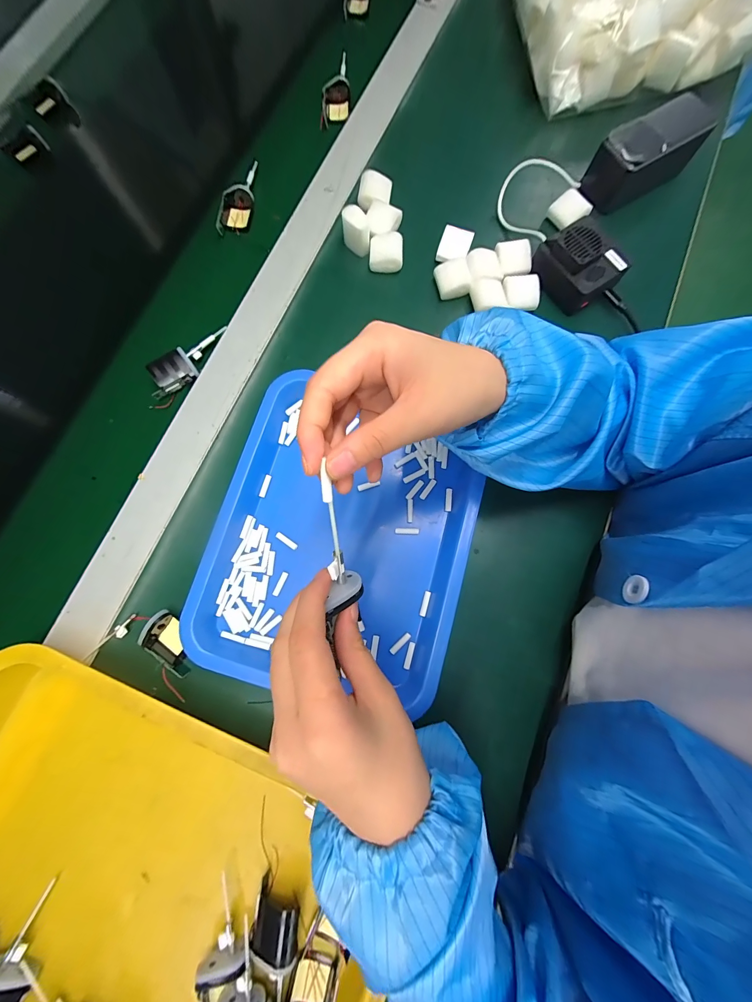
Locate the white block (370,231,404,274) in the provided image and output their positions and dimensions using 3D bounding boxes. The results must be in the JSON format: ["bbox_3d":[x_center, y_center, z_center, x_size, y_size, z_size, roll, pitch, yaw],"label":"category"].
[{"bbox_3d":[0.012,-0.279,0.387,0.038,0.021,0.035,4,78,2],"label":"white block"}]

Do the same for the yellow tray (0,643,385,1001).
[{"bbox_3d":[-0.184,0.318,0.258,0.394,0.052,0.295,23,79,6],"label":"yellow tray"}]

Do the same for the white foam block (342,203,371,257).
[{"bbox_3d":[-0.022,-0.300,0.384,0.027,0.034,0.029,-8,78,-1],"label":"white foam block"}]

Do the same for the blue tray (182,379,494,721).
[{"bbox_3d":[-0.031,0.034,0.319,0.232,0.026,0.258,16,79,4],"label":"blue tray"}]

